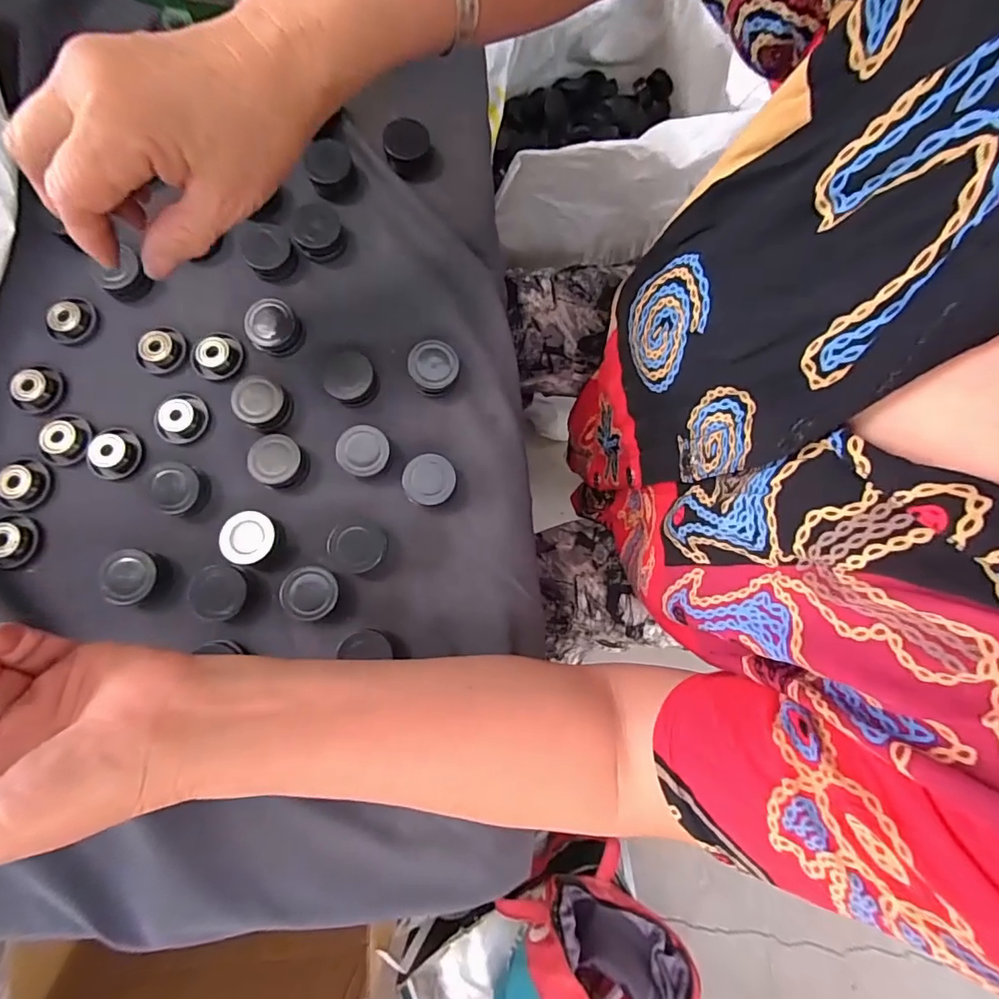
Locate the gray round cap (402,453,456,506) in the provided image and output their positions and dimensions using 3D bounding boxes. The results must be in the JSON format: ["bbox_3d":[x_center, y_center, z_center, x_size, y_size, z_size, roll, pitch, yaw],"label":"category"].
[{"bbox_3d":[-0.044,-0.011,0.324,0.032,0.019,0.030,0,76,0],"label":"gray round cap"}]

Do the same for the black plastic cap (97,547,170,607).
[{"bbox_3d":[-0.224,0.047,0.313,0.030,0.018,0.032,0,76,0],"label":"black plastic cap"}]

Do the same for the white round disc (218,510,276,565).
[{"bbox_3d":[-0.155,0.024,0.319,0.029,0.017,0.032,0,76,0],"label":"white round disc"}]

